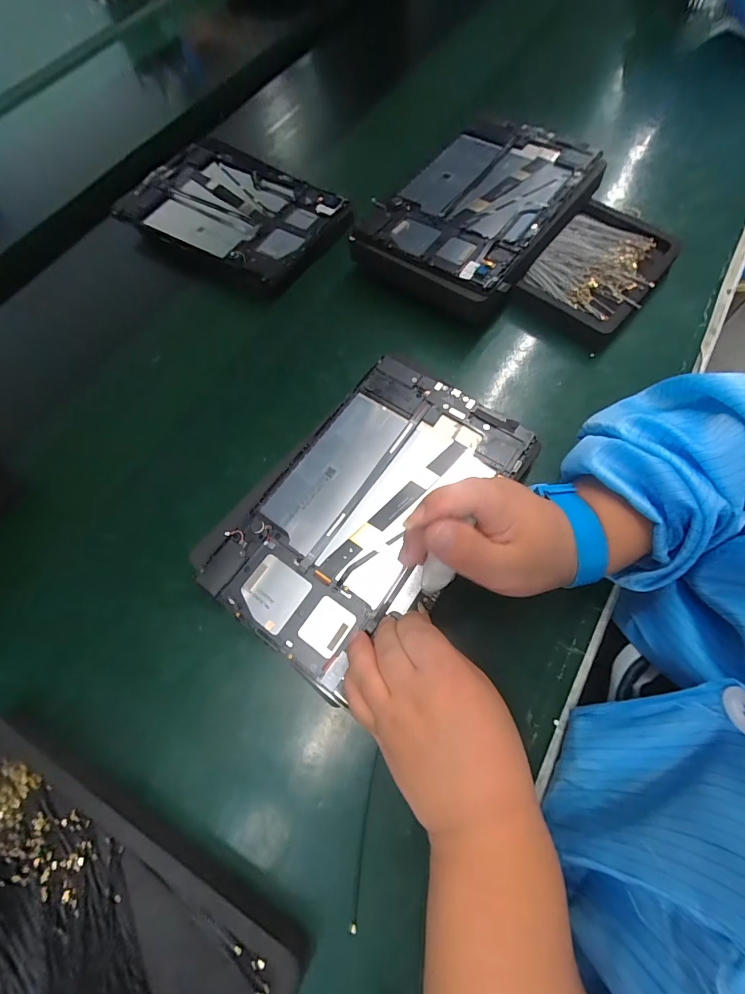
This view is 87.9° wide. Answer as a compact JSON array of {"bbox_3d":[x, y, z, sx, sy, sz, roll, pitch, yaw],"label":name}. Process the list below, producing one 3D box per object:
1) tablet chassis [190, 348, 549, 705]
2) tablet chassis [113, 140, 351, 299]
[{"bbox_3d":[-0.006,0.003,0.295,0.146,0.014,0.239,37,74,13],"label":"tablet chassis"},{"bbox_3d":[-0.158,-0.331,0.443,0.257,0.015,0.155,33,73,14],"label":"tablet chassis"}]

